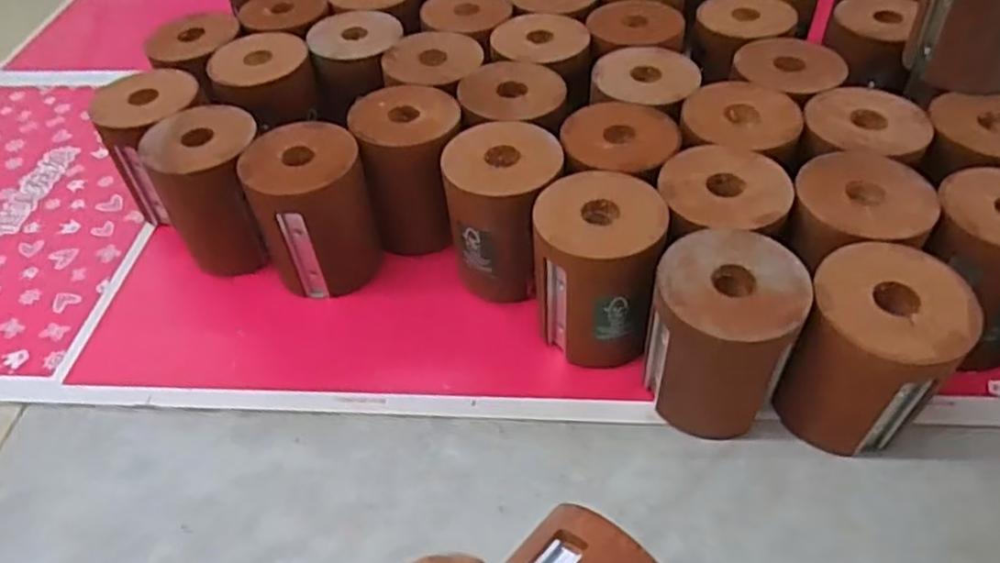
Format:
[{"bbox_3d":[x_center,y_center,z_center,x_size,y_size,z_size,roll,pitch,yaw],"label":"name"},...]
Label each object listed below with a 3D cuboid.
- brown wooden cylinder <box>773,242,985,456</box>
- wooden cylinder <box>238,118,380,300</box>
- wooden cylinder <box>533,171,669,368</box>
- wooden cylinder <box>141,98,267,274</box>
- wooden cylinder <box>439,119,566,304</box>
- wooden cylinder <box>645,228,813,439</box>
[{"bbox_3d":[0.204,0.044,0.397,0.074,0.107,0.068,-2,46,2],"label":"brown wooden cylinder"},{"bbox_3d":[-0.132,-0.047,0.509,0.078,0.107,0.076,-12,47,-8],"label":"wooden cylinder"},{"bbox_3d":[0.061,-0.003,0.451,0.076,0.104,0.082,5,47,8],"label":"wooden cylinder"},{"bbox_3d":[-0.208,-0.064,0.527,0.076,0.107,0.078,-16,47,-12],"label":"wooden cylinder"},{"bbox_3d":[0.003,-0.047,0.491,0.073,0.095,0.077,-1,46,2],"label":"wooden cylinder"},{"bbox_3d":[0.125,0.036,0.410,0.079,0.107,0.079,11,48,14],"label":"wooden cylinder"}]

